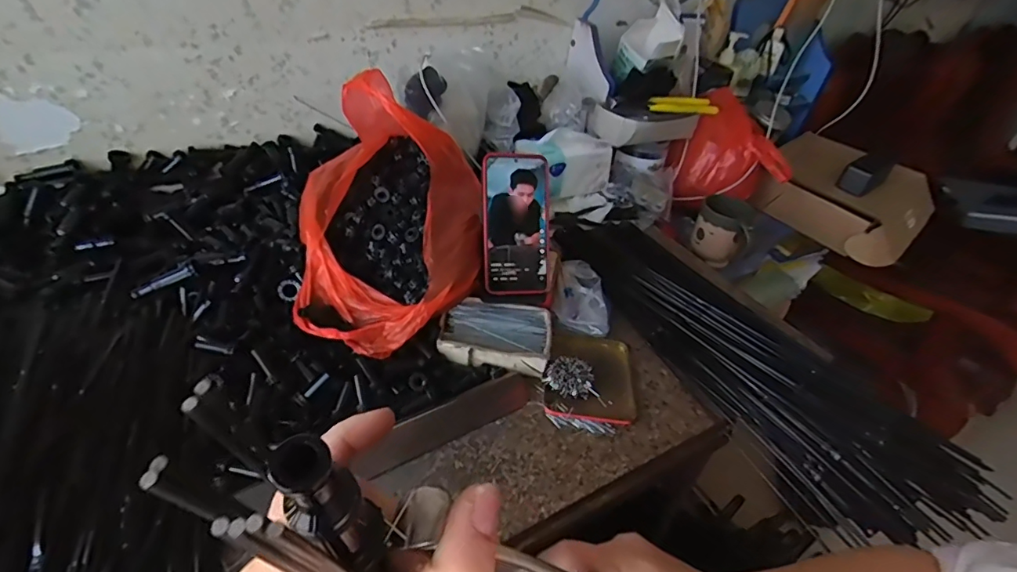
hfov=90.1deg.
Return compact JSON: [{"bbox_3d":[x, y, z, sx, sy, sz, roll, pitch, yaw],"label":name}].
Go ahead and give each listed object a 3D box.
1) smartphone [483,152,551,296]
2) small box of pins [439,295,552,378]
[{"bbox_3d":[0.010,-0.073,0.600,0.079,0.165,0.009,-3,2,-8],"label":"smartphone"},{"bbox_3d":[-0.015,0.055,0.597,0.123,0.028,0.086,5,38,0],"label":"small box of pins"}]

